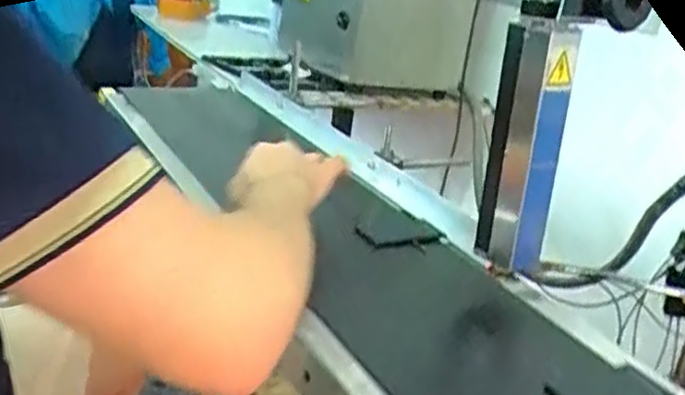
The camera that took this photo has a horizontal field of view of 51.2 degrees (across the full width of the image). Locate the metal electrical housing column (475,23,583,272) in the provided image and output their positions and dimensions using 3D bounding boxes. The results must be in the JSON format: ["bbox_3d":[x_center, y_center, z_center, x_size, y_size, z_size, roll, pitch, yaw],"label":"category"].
[{"bbox_3d":[0.157,-0.038,0.620,0.063,0.214,0.041,12,20,11],"label":"metal electrical housing column"}]

